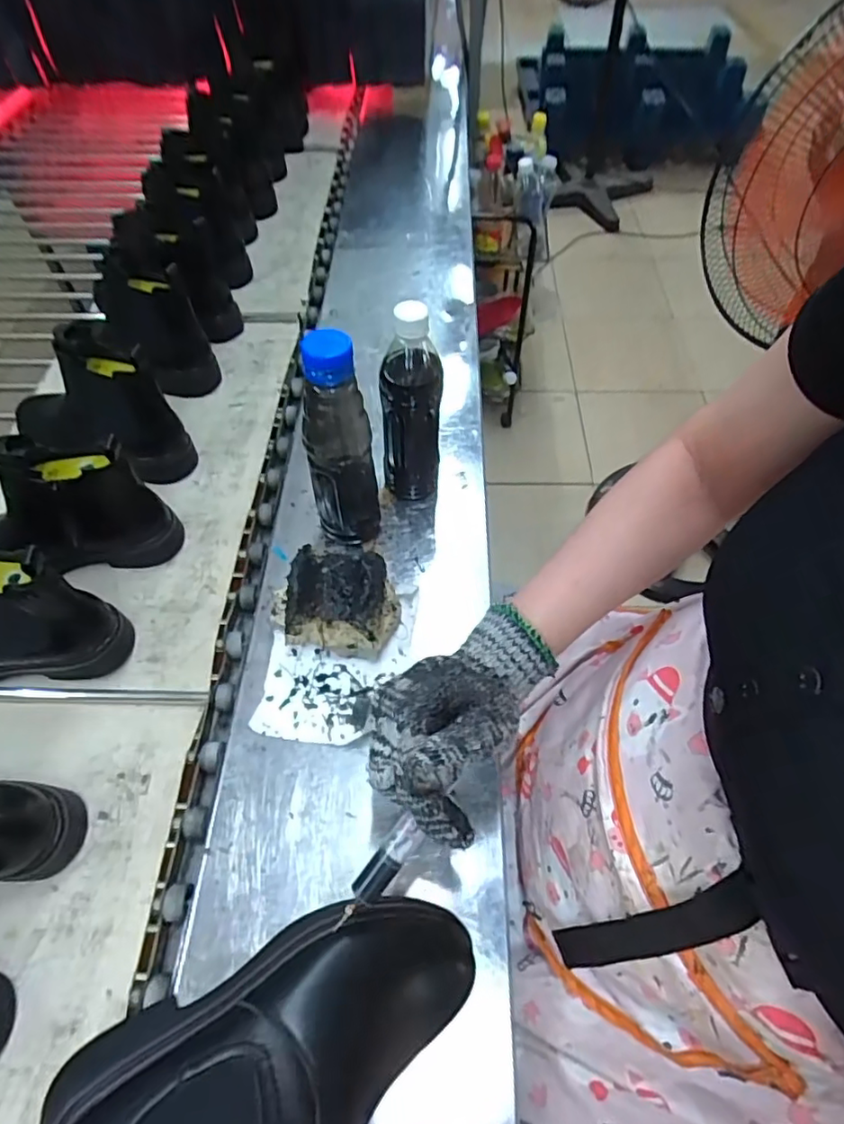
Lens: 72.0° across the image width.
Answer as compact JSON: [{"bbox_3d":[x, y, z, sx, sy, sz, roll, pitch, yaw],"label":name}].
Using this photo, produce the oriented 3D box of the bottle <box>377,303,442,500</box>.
[{"bbox_3d":[-0.011,-0.151,0.572,0.056,0.204,0.066,-3,58,-2],"label":"bottle"}]

